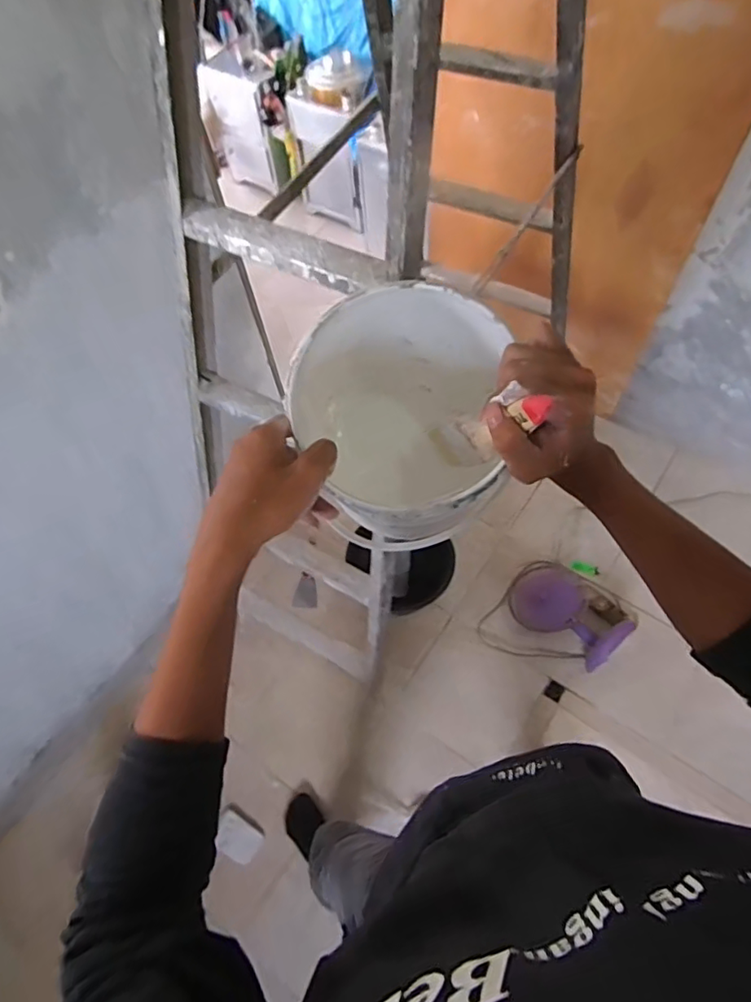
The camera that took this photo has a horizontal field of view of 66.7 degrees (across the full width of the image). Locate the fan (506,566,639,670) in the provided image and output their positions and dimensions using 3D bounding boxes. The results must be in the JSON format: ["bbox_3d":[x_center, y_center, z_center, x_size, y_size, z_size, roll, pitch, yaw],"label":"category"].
[{"bbox_3d":[0.490,0.287,1.481,0.187,0.107,0.295,-40,66,-17],"label":"fan"}]

